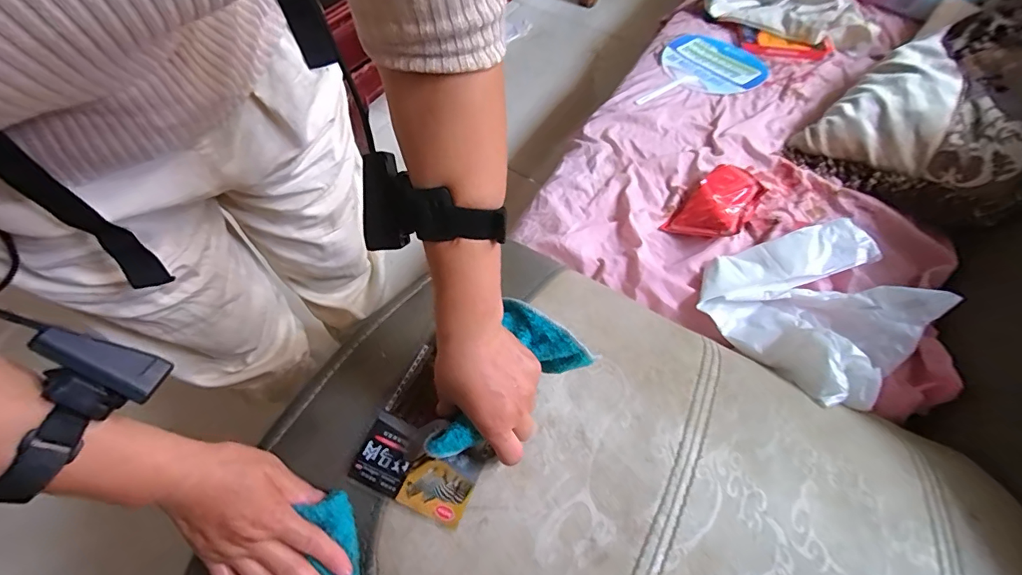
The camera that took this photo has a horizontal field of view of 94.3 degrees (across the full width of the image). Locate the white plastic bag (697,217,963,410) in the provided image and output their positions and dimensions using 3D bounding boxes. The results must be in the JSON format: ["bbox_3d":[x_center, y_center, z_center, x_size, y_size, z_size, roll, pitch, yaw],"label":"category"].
[{"bbox_3d":[0.452,0.013,0.676,0.293,0.090,0.261,-21,61,-14],"label":"white plastic bag"}]

